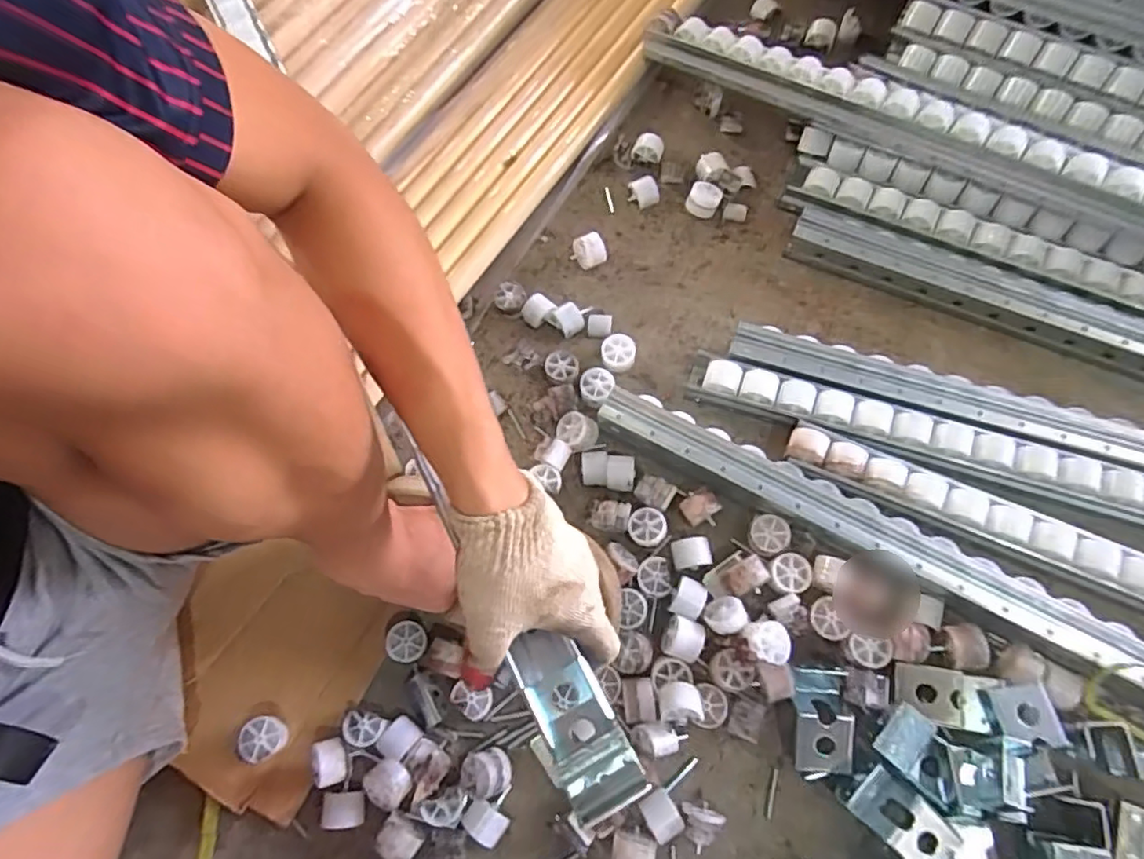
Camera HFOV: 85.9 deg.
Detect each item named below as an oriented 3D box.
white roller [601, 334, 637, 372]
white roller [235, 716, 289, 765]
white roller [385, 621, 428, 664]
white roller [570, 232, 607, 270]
[{"bbox_3d":[0.048,-0.079,0.643,0.035,0.023,0.034,0,70,3],"label":"white roller"},{"bbox_3d":[-0.261,0.262,0.521,0.033,0.026,0.034,-12,70,-1],"label":"white roller"},{"bbox_3d":[-0.148,0.192,0.556,0.034,0.026,0.035,-1,70,2],"label":"white roller"},{"bbox_3d":[0.018,-0.197,0.685,0.036,0.034,0.026,-16,70,-3],"label":"white roller"}]

